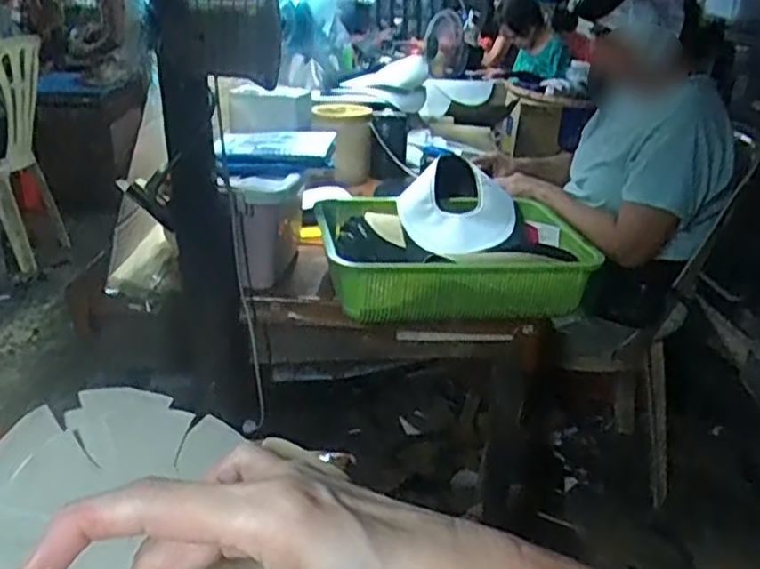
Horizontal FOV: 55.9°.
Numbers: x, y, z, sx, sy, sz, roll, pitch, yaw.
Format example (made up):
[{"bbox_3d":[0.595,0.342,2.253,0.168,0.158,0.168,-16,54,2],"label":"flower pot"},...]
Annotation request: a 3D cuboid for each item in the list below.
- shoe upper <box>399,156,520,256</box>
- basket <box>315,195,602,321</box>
[{"bbox_3d":[0.138,-0.125,1.205,0.208,0.058,0.208,-5,54,7],"label":"shoe upper"},{"bbox_3d":[0.110,-0.034,1.124,0.402,0.110,0.303,0,24,-3],"label":"basket"}]

